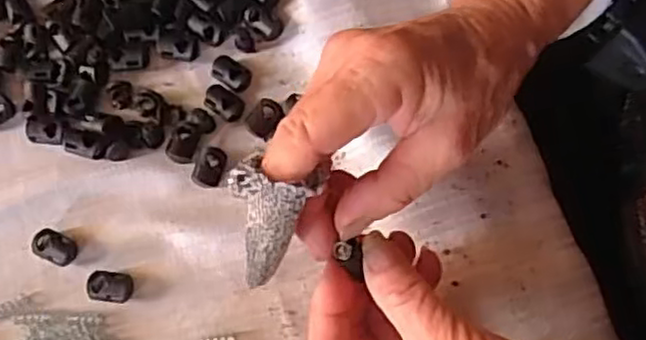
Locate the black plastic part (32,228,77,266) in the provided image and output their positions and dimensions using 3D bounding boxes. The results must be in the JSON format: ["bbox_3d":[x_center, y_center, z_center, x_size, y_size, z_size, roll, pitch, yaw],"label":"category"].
[{"bbox_3d":[-0.132,0.037,0.336,0.021,0.008,0.014,21,76,8],"label":"black plastic part"}]

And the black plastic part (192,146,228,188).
[{"bbox_3d":[-0.057,-0.002,0.345,0.013,0.008,0.020,17,75,6],"label":"black plastic part"}]

